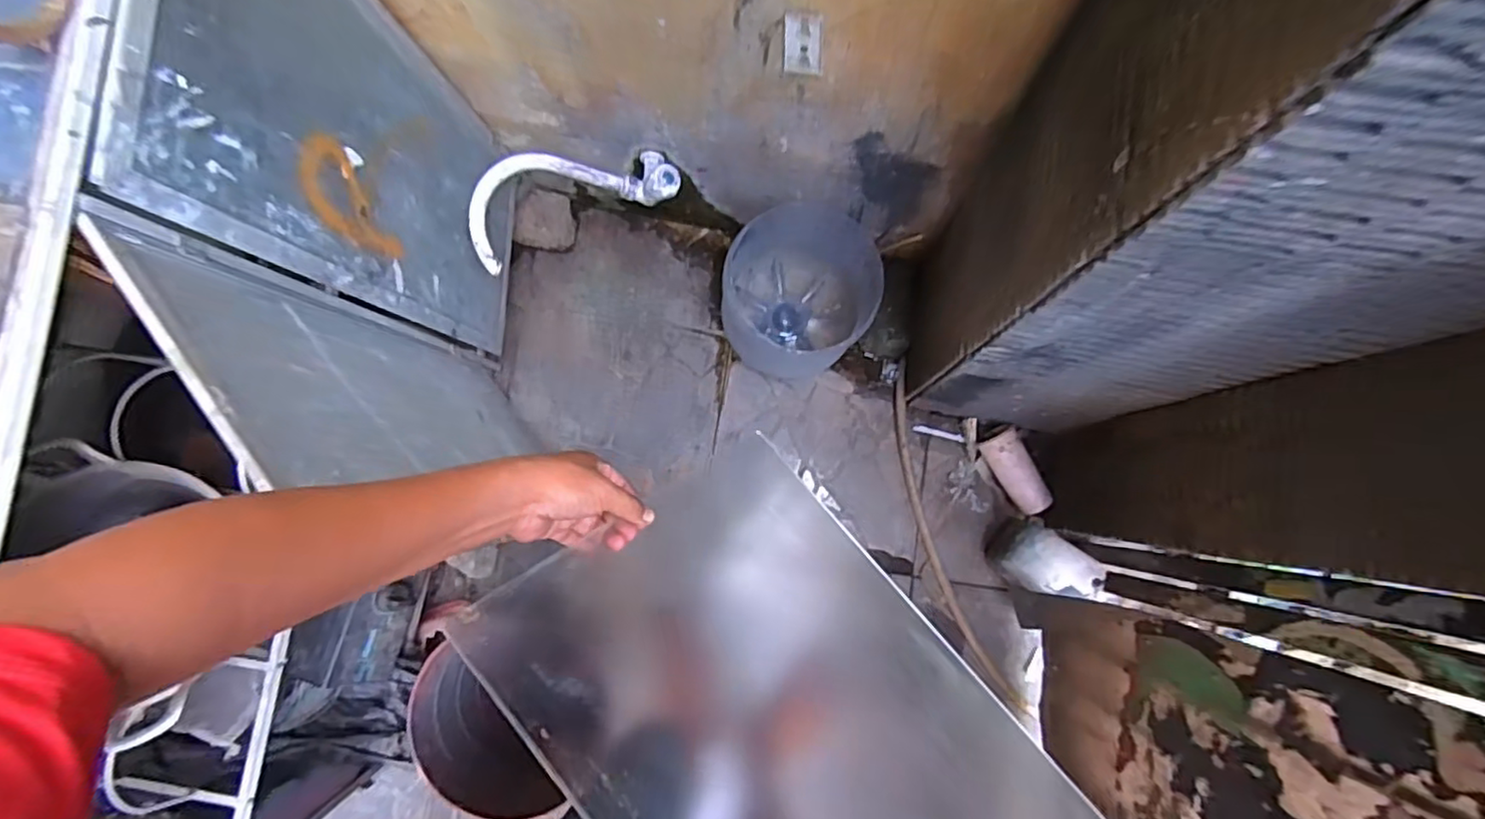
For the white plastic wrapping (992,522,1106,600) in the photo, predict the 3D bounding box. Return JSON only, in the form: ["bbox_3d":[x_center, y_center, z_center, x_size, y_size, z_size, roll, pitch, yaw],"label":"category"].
[{"bbox_3d":[0.541,0.276,1.158,0.165,0.098,0.114,28,85,7],"label":"white plastic wrapping"}]

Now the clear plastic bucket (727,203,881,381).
[{"bbox_3d":[0.100,-0.206,1.131,0.249,0.242,0.253,0,82,4],"label":"clear plastic bucket"}]

